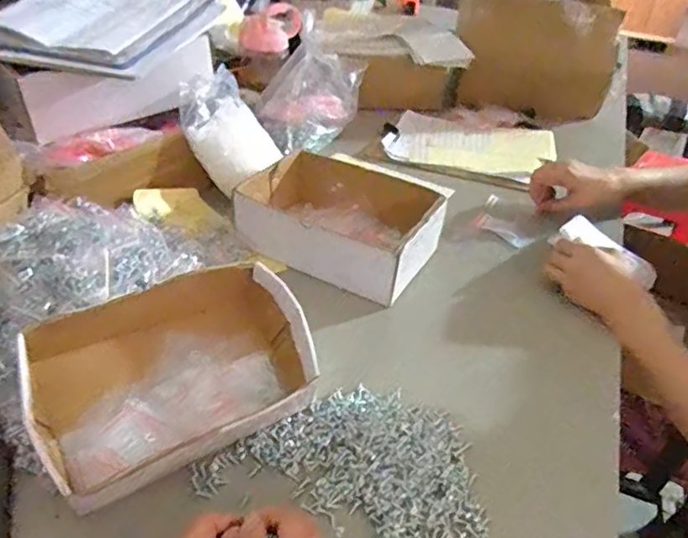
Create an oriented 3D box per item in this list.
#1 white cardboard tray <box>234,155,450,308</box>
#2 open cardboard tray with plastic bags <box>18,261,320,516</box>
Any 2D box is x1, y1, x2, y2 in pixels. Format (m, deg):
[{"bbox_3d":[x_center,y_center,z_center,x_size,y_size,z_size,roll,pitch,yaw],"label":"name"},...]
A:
[{"bbox_3d":[0.000,-0.076,0.821,0.257,0.082,0.204,19,40,19],"label":"white cardboard tray"},{"bbox_3d":[-0.162,0.092,0.556,0.251,0.087,0.182,-19,43,-27],"label":"open cardboard tray with plastic bags"}]

